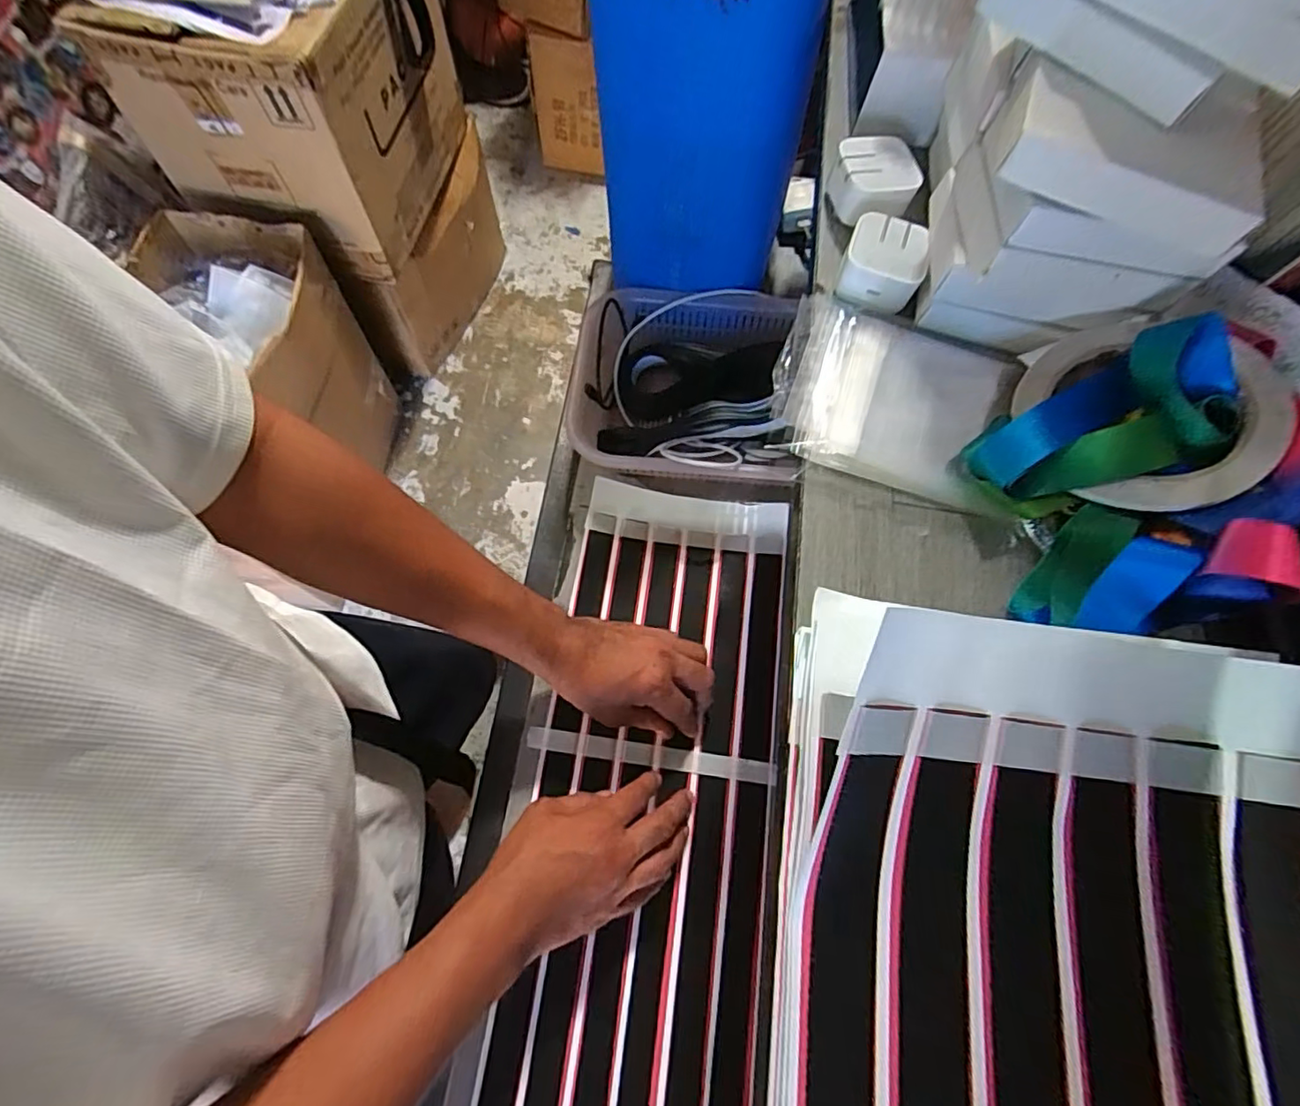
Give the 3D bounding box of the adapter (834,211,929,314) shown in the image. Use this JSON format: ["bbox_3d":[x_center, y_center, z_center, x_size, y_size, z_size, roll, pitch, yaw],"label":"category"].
[{"bbox_3d":[0.135,-0.169,0.341,0.043,0.025,0.044,20,71,5],"label":"adapter"}]

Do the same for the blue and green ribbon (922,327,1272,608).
[{"bbox_3d":[0.225,-0.060,0.287,0.116,0.027,0.062,-30,73,14],"label":"blue and green ribbon"}]

